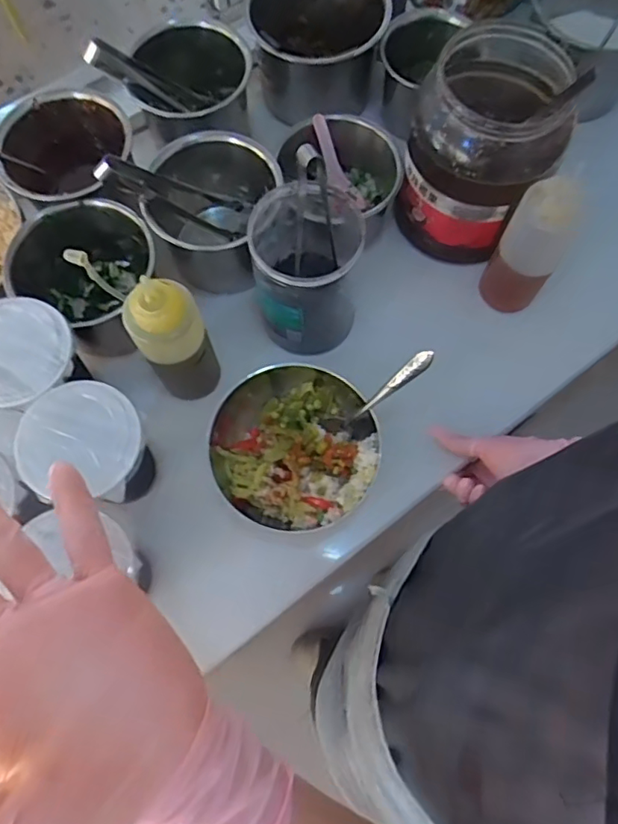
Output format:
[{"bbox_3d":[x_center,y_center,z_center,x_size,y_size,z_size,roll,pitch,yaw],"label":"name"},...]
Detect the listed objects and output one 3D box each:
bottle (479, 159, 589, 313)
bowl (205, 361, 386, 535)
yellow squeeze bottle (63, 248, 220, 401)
[{"bbox_3d":[0.212,-0.156,0.543,0.057,0.158,0.048,36,76,12],"label":"bottle"},{"bbox_3d":[-0.016,0.039,0.538,0.153,0.078,0.146,0,72,1],"label":"bowl"},{"bbox_3d":[-0.128,-0.073,0.499,0.062,0.182,0.076,-40,76,-11],"label":"yellow squeeze bottle"}]

